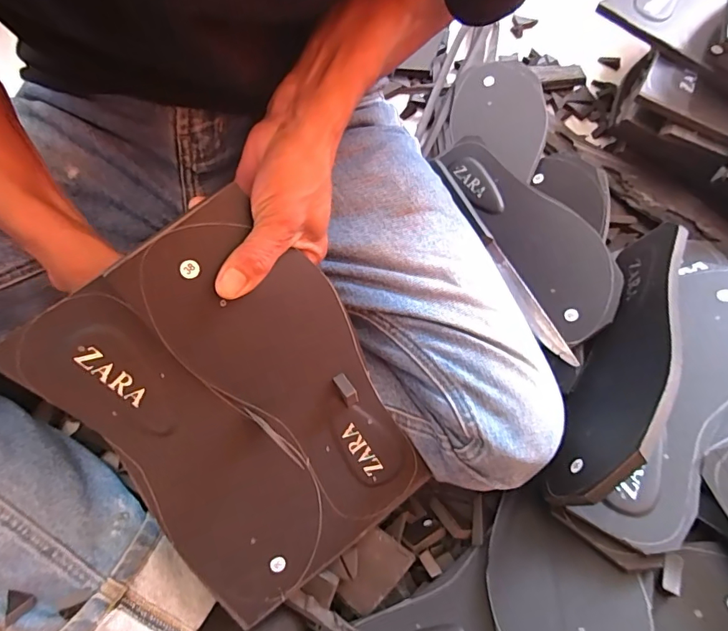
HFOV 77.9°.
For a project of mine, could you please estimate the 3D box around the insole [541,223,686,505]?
[{"bbox_3d":[0.195,0.024,0.337,0.028,0.100,0.242,28,74,7],"label":"insole"}]

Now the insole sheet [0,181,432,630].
[{"bbox_3d":[-0.074,0.070,0.294,0.175,0.022,0.249,-34,108,-8],"label":"insole sheet"}]

